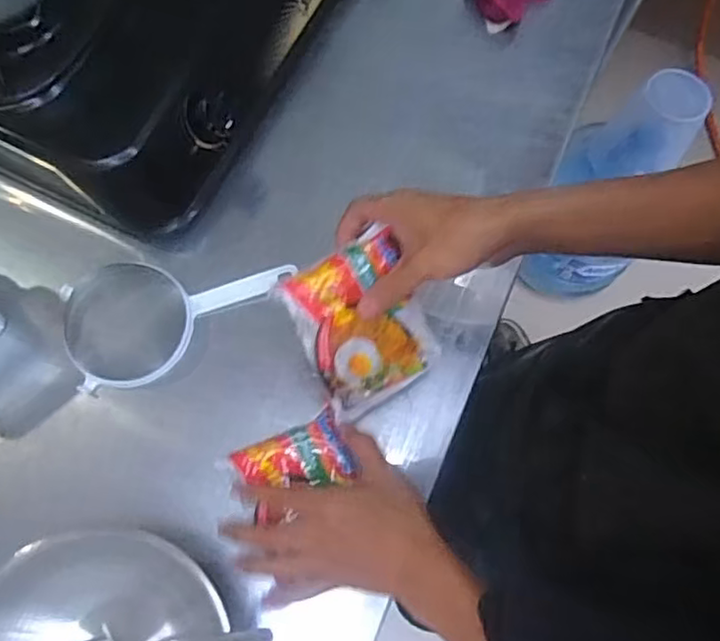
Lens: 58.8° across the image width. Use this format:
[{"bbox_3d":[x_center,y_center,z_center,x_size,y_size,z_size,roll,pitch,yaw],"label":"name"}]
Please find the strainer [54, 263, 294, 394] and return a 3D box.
[{"bbox_3d":[-0.159,-0.005,0.559,0.195,0.038,0.095,-12,73,-5],"label":"strainer"}]

